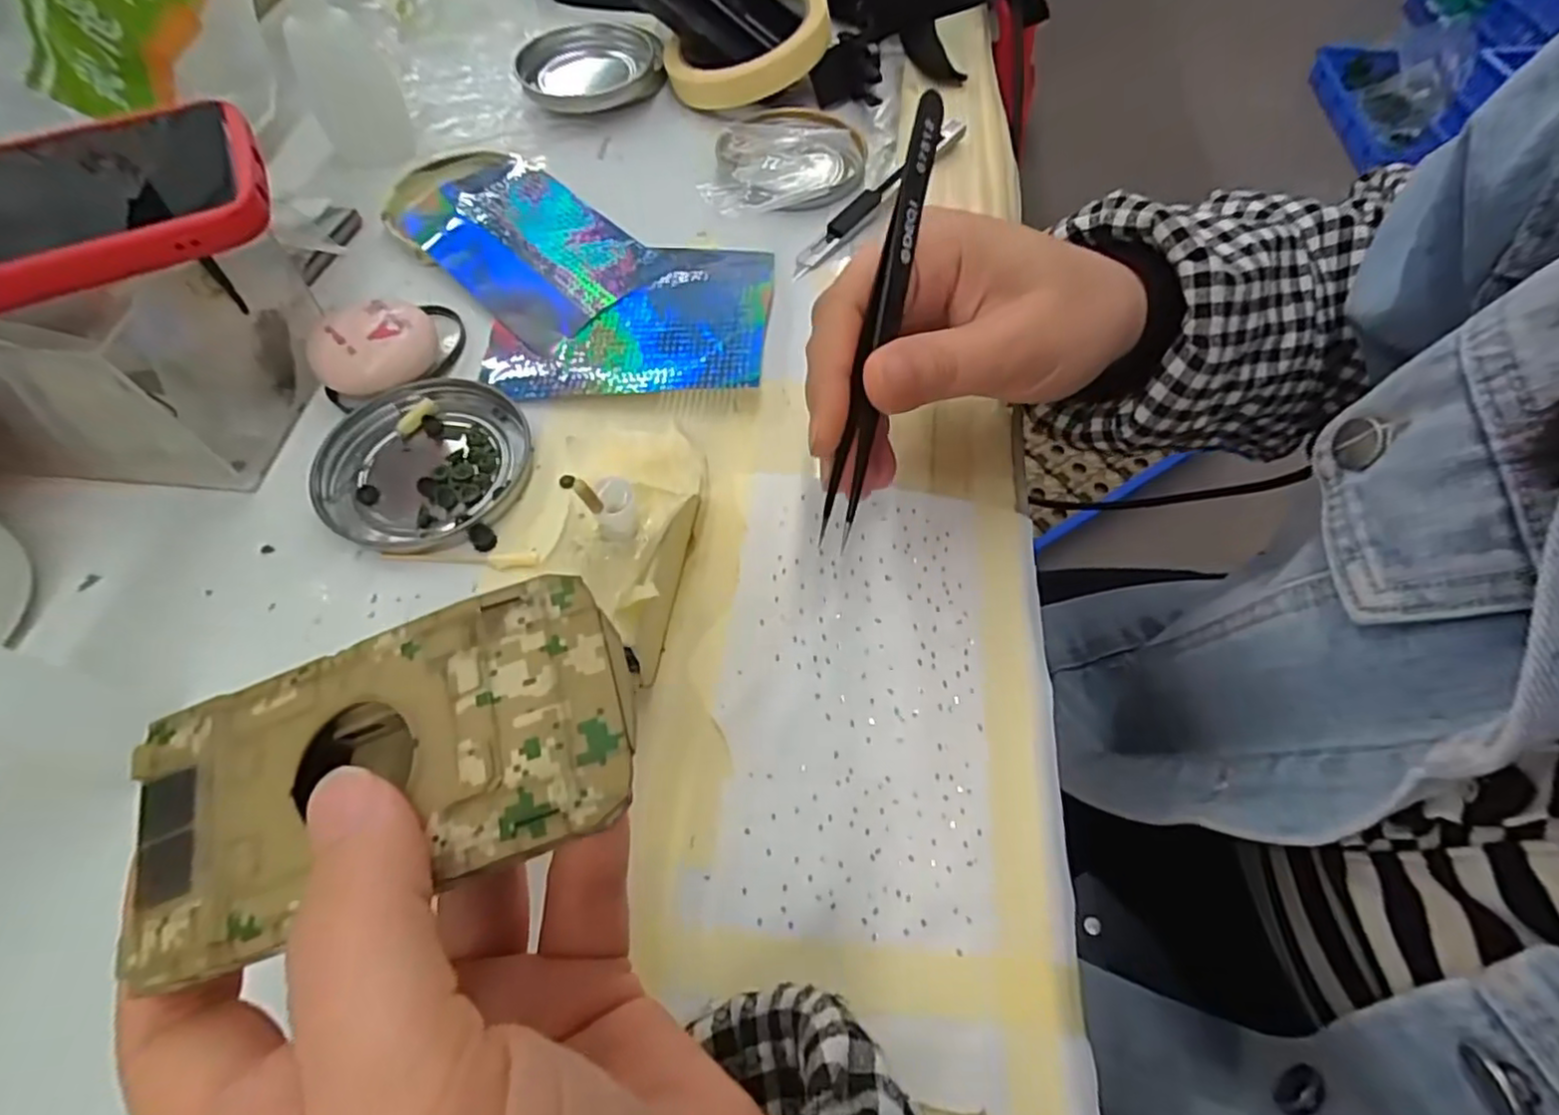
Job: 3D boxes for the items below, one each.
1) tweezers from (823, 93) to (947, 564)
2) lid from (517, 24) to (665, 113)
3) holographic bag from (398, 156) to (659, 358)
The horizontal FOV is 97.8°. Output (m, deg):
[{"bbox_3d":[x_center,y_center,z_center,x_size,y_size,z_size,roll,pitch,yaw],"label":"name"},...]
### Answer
[{"bbox_3d":[0.031,-0.068,0.202,0.009,0.008,0.128,14,100,8],"label":"tweezers"},{"bbox_3d":[-0.110,-0.290,0.406,0.084,0.018,0.084,0,59,0],"label":"lid"},{"bbox_3d":[-0.121,-0.152,0.325,0.123,0.010,0.074,40,67,21],"label":"holographic bag"}]

